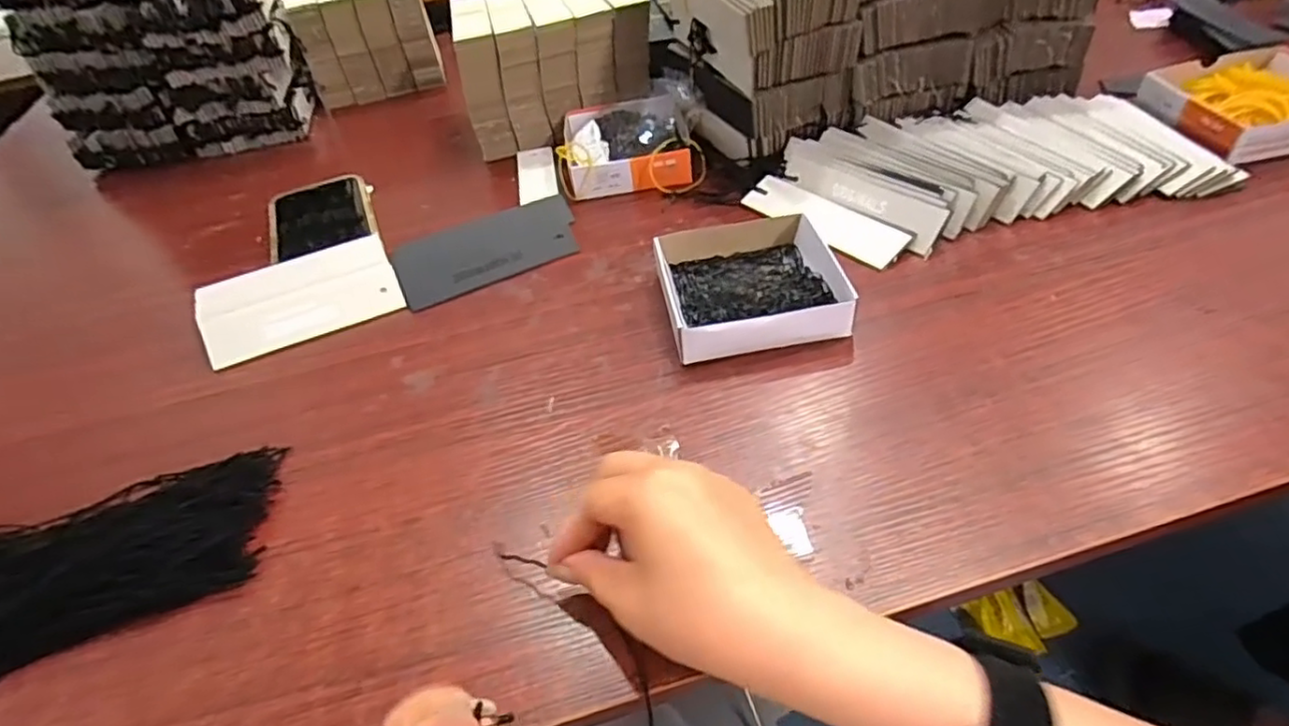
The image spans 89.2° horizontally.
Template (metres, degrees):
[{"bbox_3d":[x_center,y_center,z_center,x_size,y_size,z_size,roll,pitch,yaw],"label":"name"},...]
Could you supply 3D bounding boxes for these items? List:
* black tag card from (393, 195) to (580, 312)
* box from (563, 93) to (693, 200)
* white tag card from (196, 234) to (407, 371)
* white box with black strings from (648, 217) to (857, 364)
[{"bbox_3d":[-0.115,-0.086,0.487,0.136,0.007,0.080,-23,50,-14],"label":"black tag card"},{"bbox_3d":[-0.016,-0.186,0.547,0.103,0.029,0.109,-6,45,4],"label":"box"},{"bbox_3d":[-0.232,-0.043,0.440,0.123,0.007,0.060,-22,79,-13],"label":"white tag card"},{"bbox_3d":[0.064,-0.052,0.409,0.104,0.026,0.107,-11,45,-1],"label":"white box with black strings"}]

